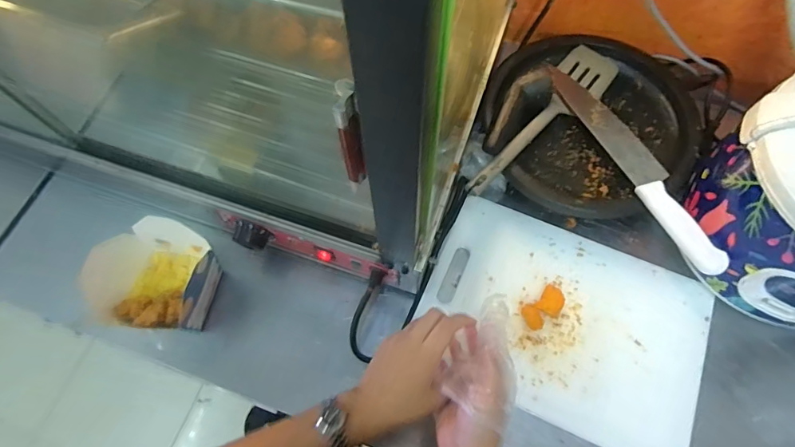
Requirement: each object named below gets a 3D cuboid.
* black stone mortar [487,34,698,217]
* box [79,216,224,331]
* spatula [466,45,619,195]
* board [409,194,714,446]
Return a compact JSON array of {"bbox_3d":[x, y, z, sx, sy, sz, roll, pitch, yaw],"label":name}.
[{"bbox_3d":[0.272,-0.140,0.652,0.283,0.080,0.298,0,67,1],"label":"black stone mortar"},{"bbox_3d":[-0.287,0.067,0.555,0.120,0.105,0.131,17,68,8],"label":"box"},{"bbox_3d":[0.209,-0.137,0.629,0.075,0.045,0.318,35,72,15],"label":"spatula"},{"bbox_3d":[0.211,0.123,0.579,0.346,0.017,0.243,23,69,11],"label":"board"}]

